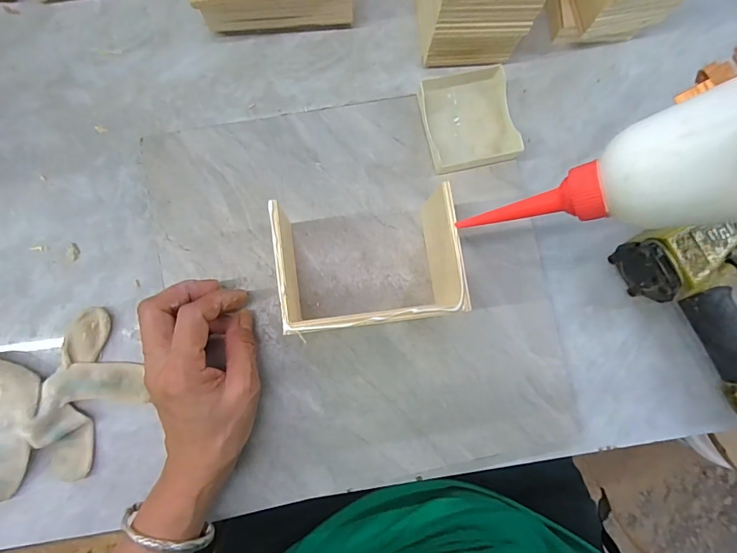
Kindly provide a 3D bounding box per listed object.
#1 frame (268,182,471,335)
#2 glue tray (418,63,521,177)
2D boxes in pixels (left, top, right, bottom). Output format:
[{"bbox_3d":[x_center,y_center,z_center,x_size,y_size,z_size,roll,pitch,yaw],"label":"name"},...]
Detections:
[{"bbox_3d":[-0.002,-0.008,0.288,0.120,0.076,0.084,-5,85,-4],"label":"frame"},{"bbox_3d":[0.084,-0.129,0.335,0.075,0.022,0.075,-13,85,-5],"label":"glue tray"}]

